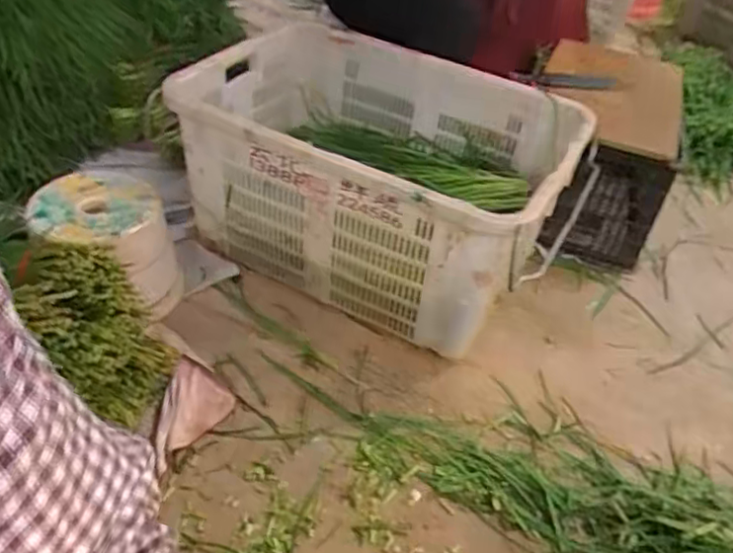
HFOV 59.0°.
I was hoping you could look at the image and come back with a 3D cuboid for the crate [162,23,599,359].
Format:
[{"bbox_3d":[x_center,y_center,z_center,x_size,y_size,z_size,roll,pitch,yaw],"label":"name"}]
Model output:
[{"bbox_3d":[0.029,-0.192,1.232,0.682,0.345,0.473,22,45,14],"label":"crate"}]

